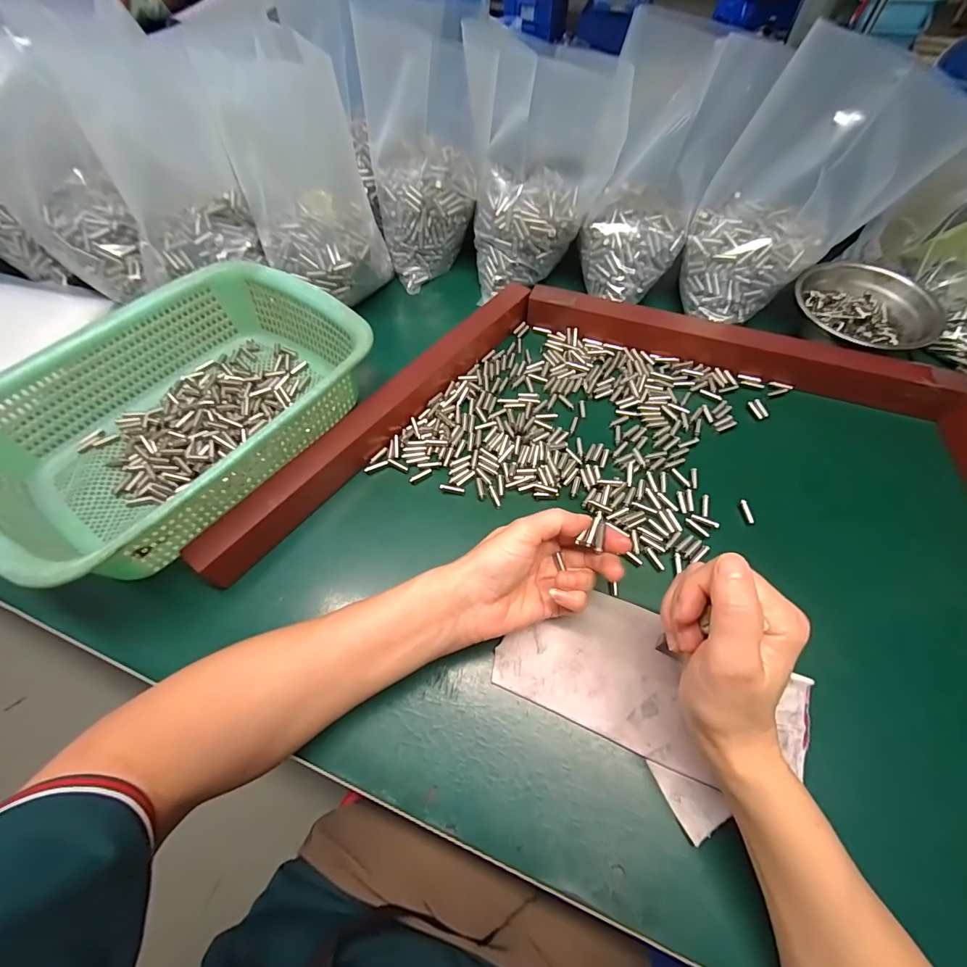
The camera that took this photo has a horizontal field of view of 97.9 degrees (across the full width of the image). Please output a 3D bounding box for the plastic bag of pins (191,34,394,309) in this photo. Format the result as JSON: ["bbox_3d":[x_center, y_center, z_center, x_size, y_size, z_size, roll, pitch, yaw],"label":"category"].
[{"bbox_3d":[-0.170,-0.283,0.414,0.121,0.186,0.102,-22,63,-11],"label":"plastic bag of pins"}]

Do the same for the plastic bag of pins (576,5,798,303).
[{"bbox_3d":[0.170,-0.295,0.409,0.121,0.192,0.113,18,63,10],"label":"plastic bag of pins"}]

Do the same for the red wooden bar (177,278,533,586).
[{"bbox_3d":[-0.084,-0.068,0.383,0.029,0.040,0.385,34,67,18],"label":"red wooden bar"}]

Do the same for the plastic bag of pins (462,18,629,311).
[{"bbox_3d":[0.057,-0.323,0.438,0.133,0.190,0.091,-9,61,-4],"label":"plastic bag of pins"}]

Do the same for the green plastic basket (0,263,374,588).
[{"bbox_3d":[-0.251,-0.066,0.358,0.217,0.091,0.287,34,67,18],"label":"green plastic basket"}]

